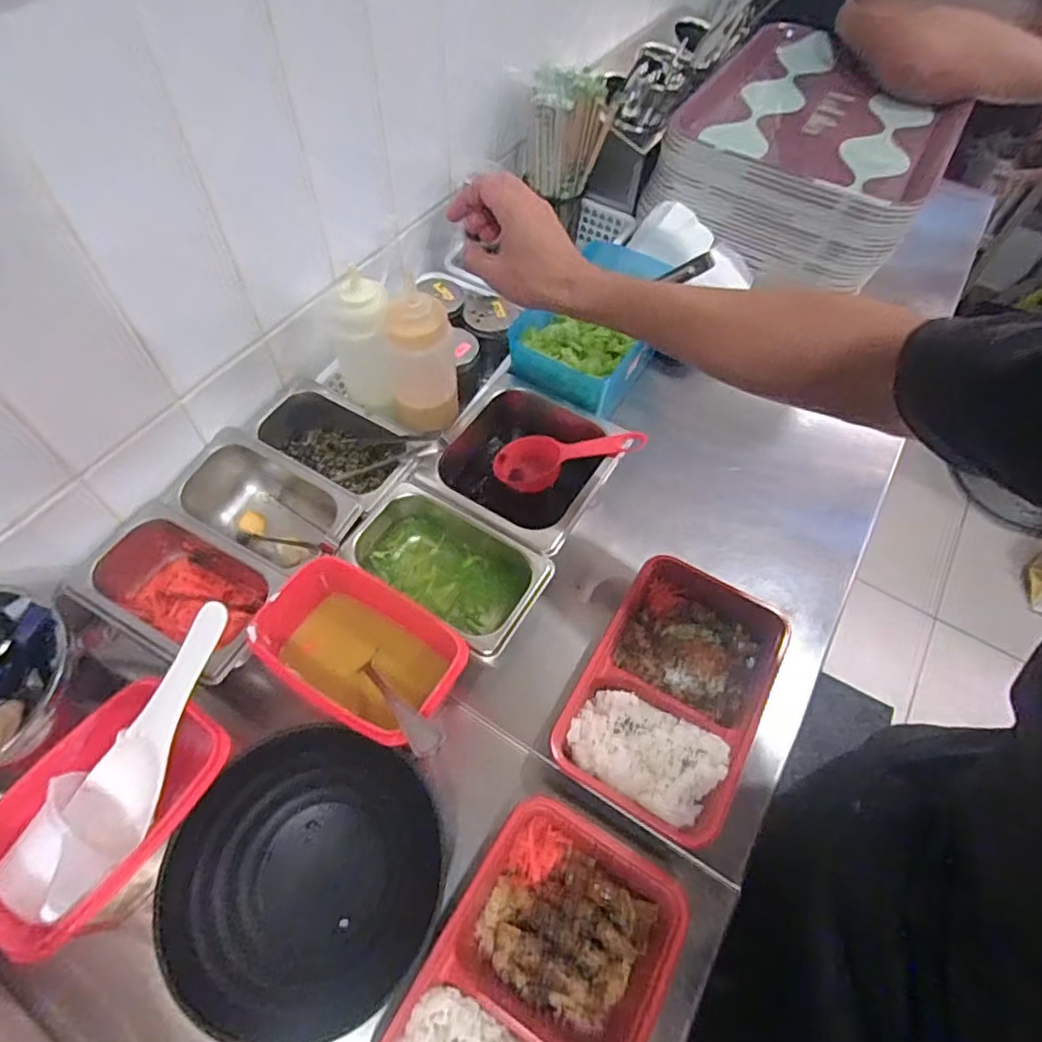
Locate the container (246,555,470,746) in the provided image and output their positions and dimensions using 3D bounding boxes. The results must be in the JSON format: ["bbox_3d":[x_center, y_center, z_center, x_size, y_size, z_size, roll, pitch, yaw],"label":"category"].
[{"bbox_3d":[-0.128,0.115,0.498,0.155,0.087,0.107,27,60,13],"label":"container"}]

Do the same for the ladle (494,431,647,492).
[{"bbox_3d":[0.048,-0.067,0.619,0.155,0.026,0.052,-10,56,14],"label":"ladle"}]

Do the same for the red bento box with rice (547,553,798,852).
[{"bbox_3d":[0.130,0.146,0.522,0.139,0.051,0.212,28,60,13],"label":"red bento box with rice"}]

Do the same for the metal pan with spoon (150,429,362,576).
[{"bbox_3d":[-0.241,0.001,0.583,0.181,0.090,0.101,28,60,14],"label":"metal pan with spoon"}]

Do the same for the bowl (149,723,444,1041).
[{"bbox_3d":[-0.154,0.256,0.442,0.179,0.064,0.179,8,59,-13],"label":"bowl"}]

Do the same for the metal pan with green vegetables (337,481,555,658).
[{"bbox_3d":[-0.070,0.050,0.561,0.175,0.071,0.100,30,61,15],"label":"metal pan with green vegetables"}]

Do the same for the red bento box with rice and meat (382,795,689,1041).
[{"bbox_3d":[0.009,0.316,0.401,0.141,0.038,0.215,29,60,14],"label":"red bento box with rice and meat"}]

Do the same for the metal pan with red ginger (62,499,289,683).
[{"bbox_3d":[-0.292,0.065,0.527,0.171,0.070,0.102,26,60,13],"label":"metal pan with red ginger"}]

